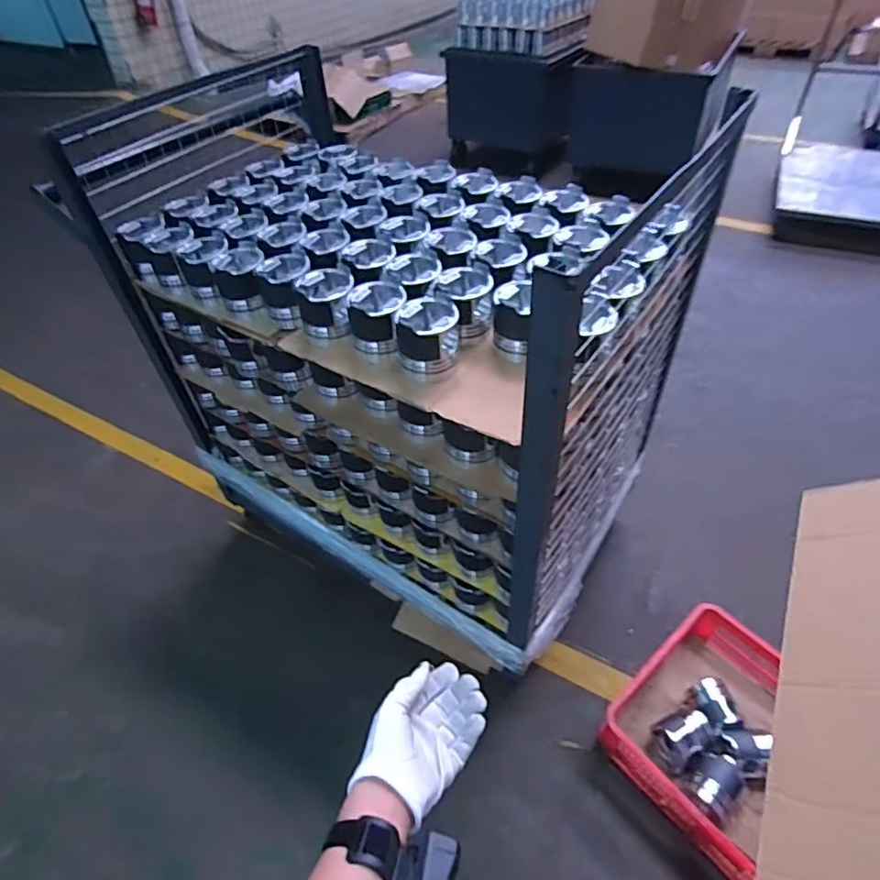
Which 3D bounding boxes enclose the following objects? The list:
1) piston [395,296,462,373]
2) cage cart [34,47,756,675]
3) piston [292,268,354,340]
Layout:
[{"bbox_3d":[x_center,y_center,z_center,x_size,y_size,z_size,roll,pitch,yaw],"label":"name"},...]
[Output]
[{"bbox_3d":[-0.019,-0.177,0.927,0.100,0.102,0.111,-1,45,2],"label":"piston"},{"bbox_3d":[-0.105,-0.214,1.339,1.132,0.903,0.685,24,51,24],"label":"cage cart"},{"bbox_3d":[-0.198,-0.234,0.995,0.097,0.095,0.097,-4,45,-1],"label":"piston"}]

